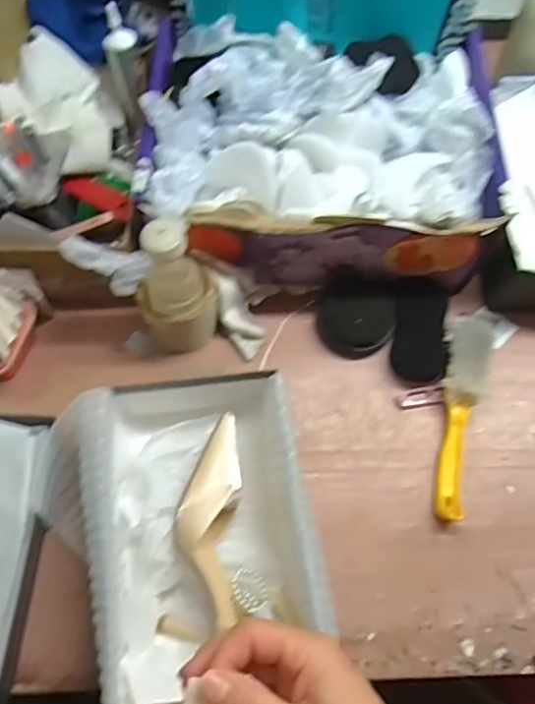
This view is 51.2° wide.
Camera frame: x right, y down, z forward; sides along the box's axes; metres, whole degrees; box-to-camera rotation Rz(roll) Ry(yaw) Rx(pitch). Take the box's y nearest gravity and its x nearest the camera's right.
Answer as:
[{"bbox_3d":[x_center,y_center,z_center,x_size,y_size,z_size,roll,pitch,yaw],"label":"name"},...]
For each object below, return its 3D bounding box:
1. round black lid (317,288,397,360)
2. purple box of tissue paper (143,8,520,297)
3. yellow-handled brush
[{"bbox_3d":[0.112,-0.038,0.685,0.095,0.031,0.080,-6,66,-4],"label":"round black lid"},{"bbox_3d":[0.061,-0.253,0.676,0.395,0.166,0.312,2,66,0],"label":"purple box of tissue paper"},{"bbox_3d":[0.218,0.064,0.632,0.042,0.050,0.245,11,79,4],"label":"yellow-handled brush"}]

